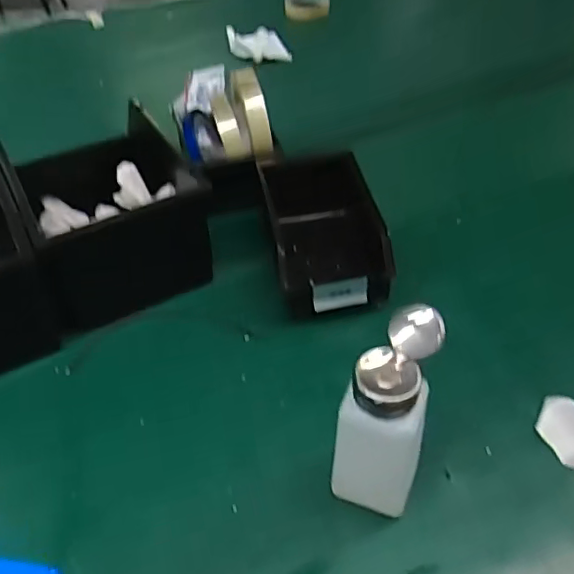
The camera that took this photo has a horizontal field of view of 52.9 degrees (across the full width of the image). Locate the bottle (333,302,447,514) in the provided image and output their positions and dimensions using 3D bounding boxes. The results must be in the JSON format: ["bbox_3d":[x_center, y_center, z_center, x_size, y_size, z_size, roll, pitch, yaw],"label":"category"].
[{"bbox_3d":[0.064,0.085,0.378,0.053,0.153,0.064,14,48,17],"label":"bottle"}]

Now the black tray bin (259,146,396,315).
[{"bbox_3d":[0.036,-0.048,0.566,0.101,0.075,0.153,-9,46,-5],"label":"black tray bin"}]

